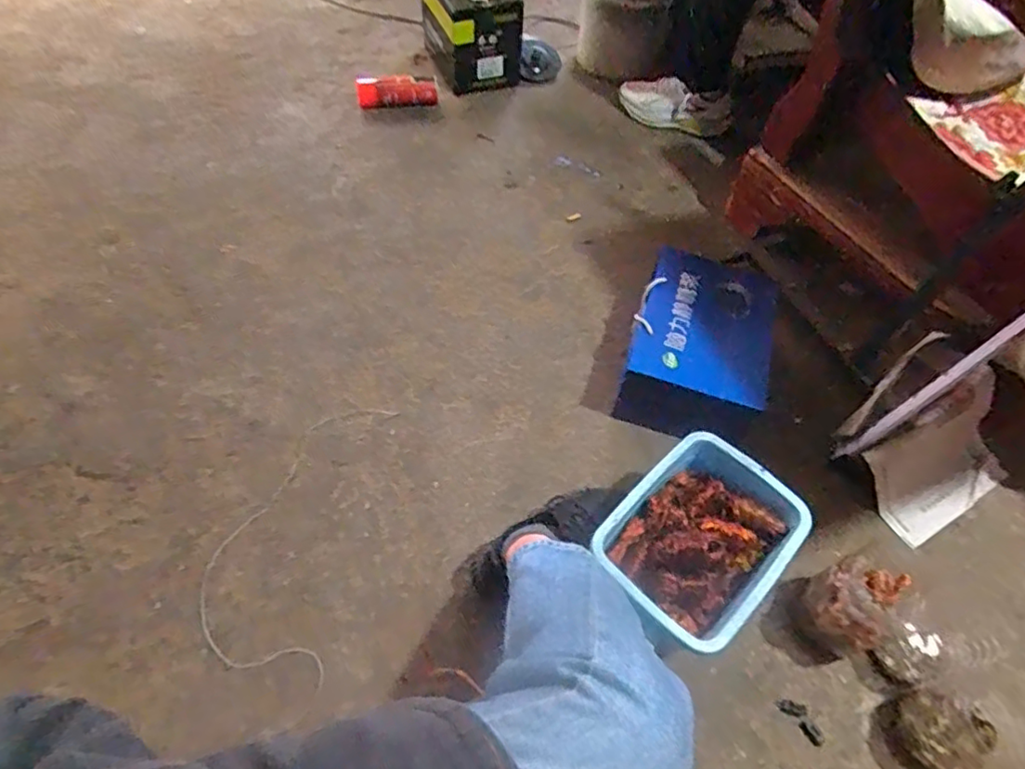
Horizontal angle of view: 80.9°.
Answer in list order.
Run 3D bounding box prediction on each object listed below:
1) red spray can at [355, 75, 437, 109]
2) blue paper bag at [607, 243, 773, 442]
[{"bbox_3d":[-0.308,-0.789,1.610,0.210,0.064,0.079,-10,57,-8],"label":"red spray can"},{"bbox_3d":[0.330,-0.076,1.065,0.237,0.145,0.324,19,57,8],"label":"blue paper bag"}]

